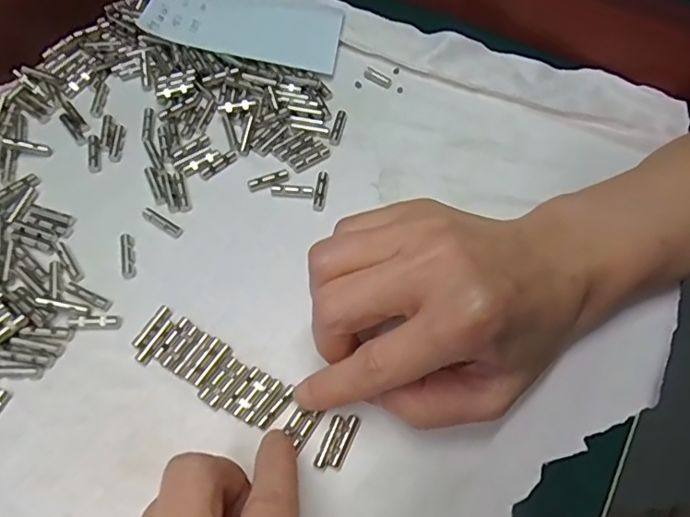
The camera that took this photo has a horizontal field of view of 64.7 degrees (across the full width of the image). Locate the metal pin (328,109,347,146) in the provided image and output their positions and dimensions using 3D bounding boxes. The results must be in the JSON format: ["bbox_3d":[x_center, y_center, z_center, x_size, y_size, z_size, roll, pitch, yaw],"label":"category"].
[{"bbox_3d":[-0.003,-0.068,0.280,0.005,0.004,0.022,14,62,4],"label":"metal pin"}]

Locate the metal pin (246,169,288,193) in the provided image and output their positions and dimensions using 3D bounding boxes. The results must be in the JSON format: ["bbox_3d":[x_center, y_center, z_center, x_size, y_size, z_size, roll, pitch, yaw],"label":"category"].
[{"bbox_3d":[-0.037,-0.038,0.261,0.020,0.004,0.006,-22,65,-15],"label":"metal pin"}]

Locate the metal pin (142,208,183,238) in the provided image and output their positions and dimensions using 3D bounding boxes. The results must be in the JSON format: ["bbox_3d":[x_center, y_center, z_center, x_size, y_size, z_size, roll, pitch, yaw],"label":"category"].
[{"bbox_3d":[-0.084,-0.017,0.248,0.021,0.004,0.006,31,64,12],"label":"metal pin"}]

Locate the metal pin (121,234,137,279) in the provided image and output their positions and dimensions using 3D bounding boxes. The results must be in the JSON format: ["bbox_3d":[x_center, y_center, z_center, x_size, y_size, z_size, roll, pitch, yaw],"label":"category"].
[{"bbox_3d":[-0.096,-0.002,0.239,0.006,0.004,0.021,-9,63,-9],"label":"metal pin"}]

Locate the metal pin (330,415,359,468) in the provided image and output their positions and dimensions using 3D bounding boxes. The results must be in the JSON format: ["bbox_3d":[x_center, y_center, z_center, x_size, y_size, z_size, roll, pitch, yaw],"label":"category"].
[{"bbox_3d":[0.000,0.068,0.205,0.004,0.004,0.020,24,63,9],"label":"metal pin"}]

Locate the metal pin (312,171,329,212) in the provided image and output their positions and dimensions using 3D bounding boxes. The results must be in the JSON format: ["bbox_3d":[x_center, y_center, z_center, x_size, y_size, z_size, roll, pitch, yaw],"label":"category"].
[{"bbox_3d":[-0.012,-0.033,0.261,0.005,0.004,0.022,8,62,1],"label":"metal pin"}]

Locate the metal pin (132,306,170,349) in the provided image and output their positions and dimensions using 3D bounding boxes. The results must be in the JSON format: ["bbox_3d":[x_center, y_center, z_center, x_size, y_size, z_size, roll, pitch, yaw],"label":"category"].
[{"bbox_3d":[-0.079,0.028,0.224,0.005,0.005,0.020,29,64,11],"label":"metal pin"}]

